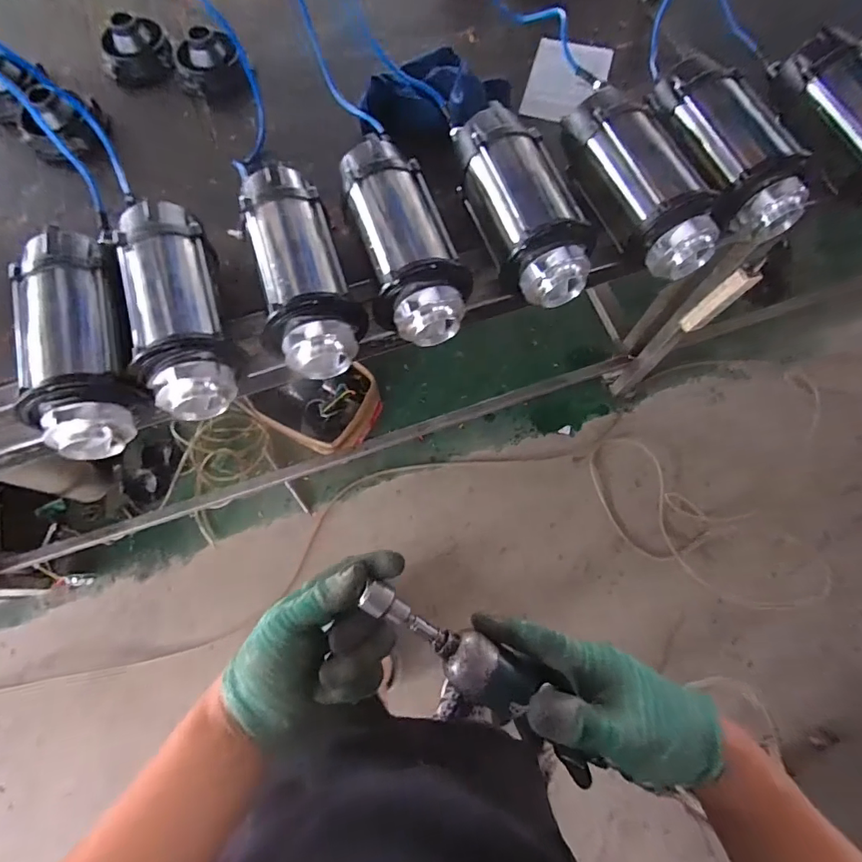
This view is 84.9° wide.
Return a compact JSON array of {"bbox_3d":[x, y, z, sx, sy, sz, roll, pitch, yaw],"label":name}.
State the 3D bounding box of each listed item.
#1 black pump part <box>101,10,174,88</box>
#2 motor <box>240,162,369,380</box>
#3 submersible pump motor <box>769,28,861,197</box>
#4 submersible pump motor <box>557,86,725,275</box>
[{"bbox_3d":[-0.546,-0.703,0.873,0.132,0.064,0.097,-26,73,-8],"label":"black pump part"},{"bbox_3d":[-0.186,-0.227,0.669,0.127,0.101,0.312,-17,72,-5],"label":"motor"},{"bbox_3d":[0.692,-0.507,0.773,0.118,0.102,0.326,-27,73,-8],"label":"submersible pump motor"},{"bbox_3d":[0.322,-0.378,0.717,0.139,0.101,0.303,-19,72,-6],"label":"submersible pump motor"}]

